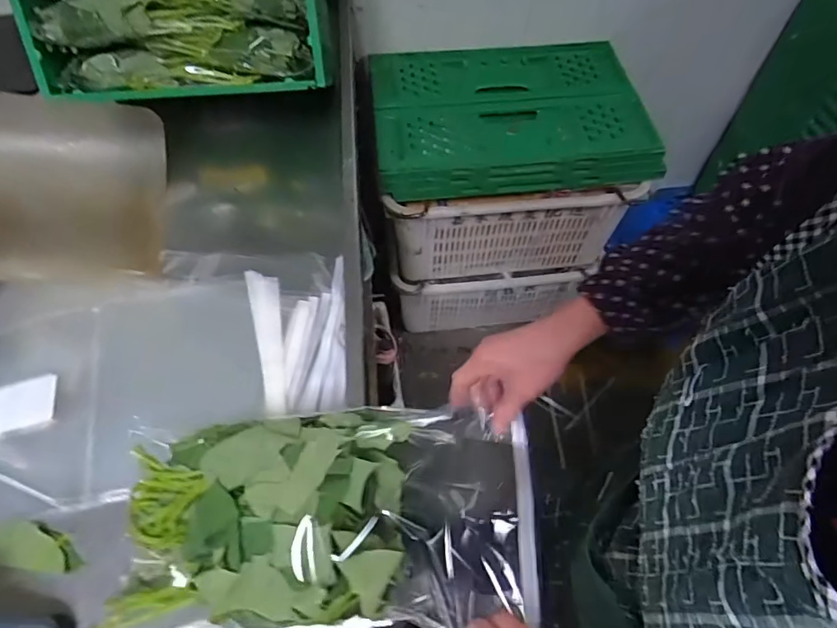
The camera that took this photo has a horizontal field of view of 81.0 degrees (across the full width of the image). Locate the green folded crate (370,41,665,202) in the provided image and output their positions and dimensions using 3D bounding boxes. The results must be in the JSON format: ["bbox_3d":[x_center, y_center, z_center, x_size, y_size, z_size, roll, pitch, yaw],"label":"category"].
[{"bbox_3d":[0.192,-0.439,1.080,0.561,0.096,0.359,-4,67,0],"label":"green folded crate"}]

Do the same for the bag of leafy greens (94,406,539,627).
[{"bbox_3d":[-0.088,0.170,0.433,0.369,0.093,0.181,-1,58,-2],"label":"bag of leafy greens"}]

